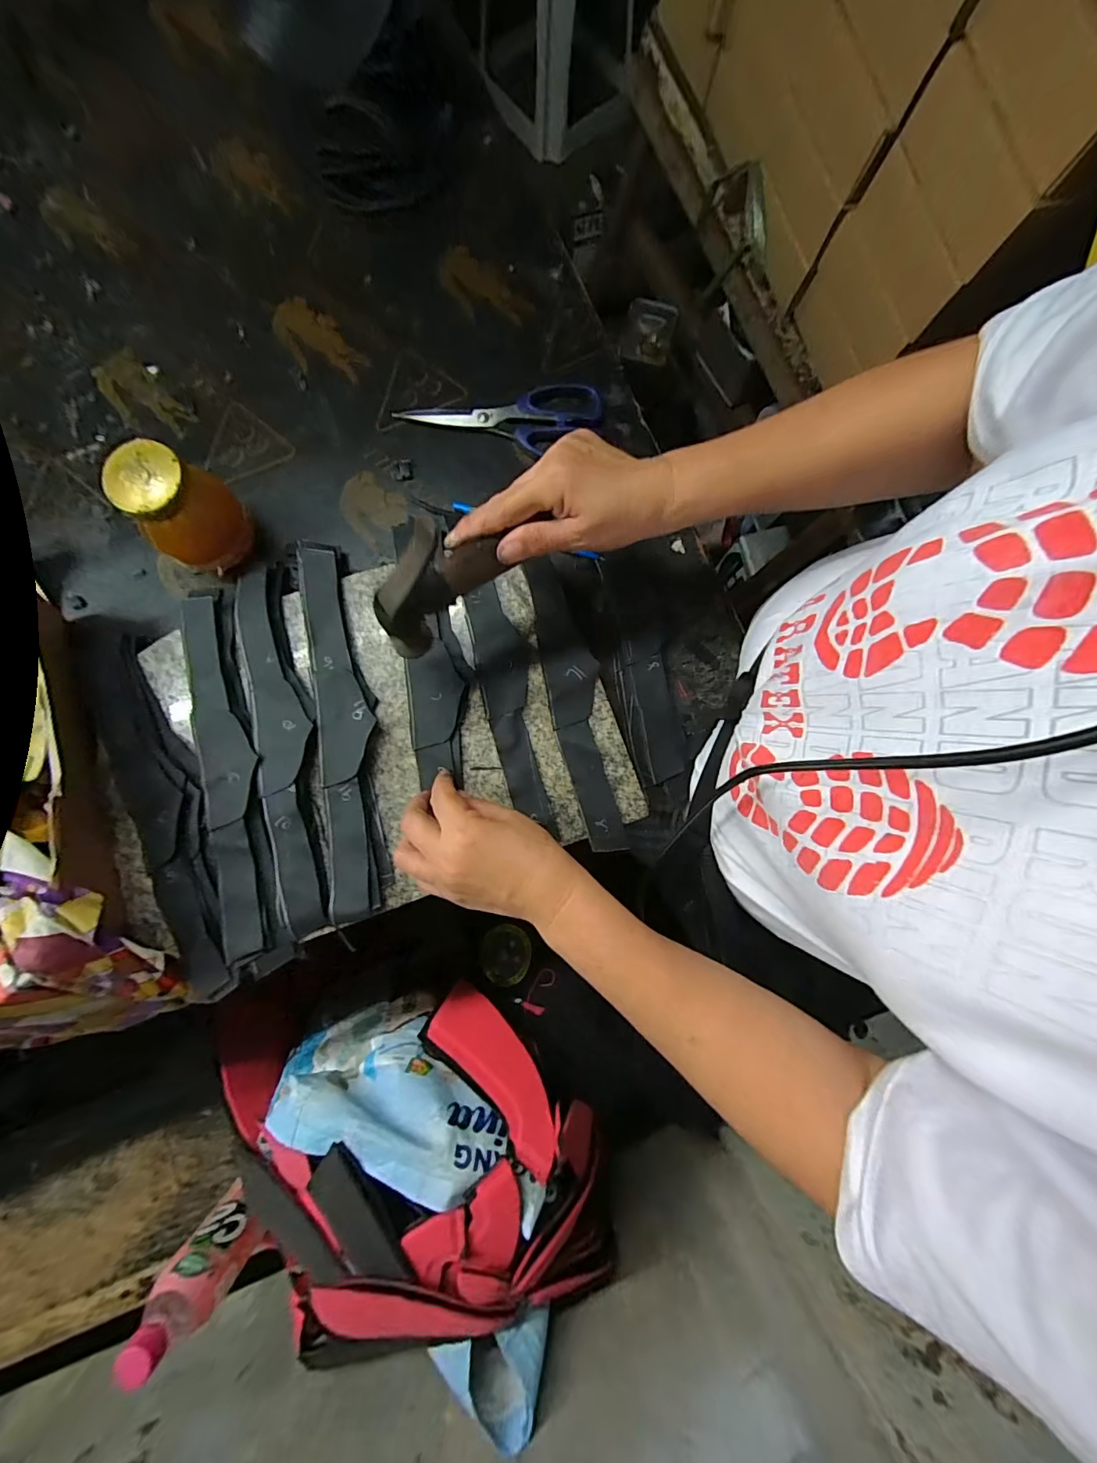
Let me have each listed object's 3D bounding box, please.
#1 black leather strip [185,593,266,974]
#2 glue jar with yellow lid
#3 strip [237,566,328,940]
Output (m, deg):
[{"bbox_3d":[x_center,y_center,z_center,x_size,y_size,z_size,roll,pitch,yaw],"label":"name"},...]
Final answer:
[{"bbox_3d":[-0.245,0.026,0.368,0.045,0.008,0.279,-14,82,5],"label":"black leather strip"},{"bbox_3d":[-0.284,-0.171,0.381,0.064,0.094,0.071,39,79,4],"label":"glue jar with yellow lid"},{"bbox_3d":[-0.208,0.006,0.374,0.043,0.014,0.293,-13,84,-4],"label":"strip"}]

